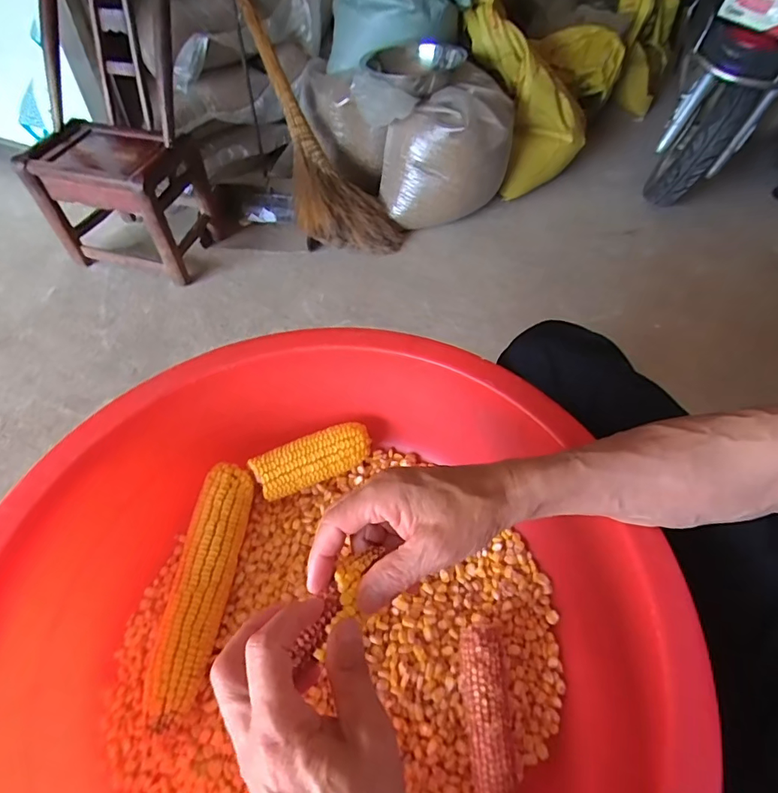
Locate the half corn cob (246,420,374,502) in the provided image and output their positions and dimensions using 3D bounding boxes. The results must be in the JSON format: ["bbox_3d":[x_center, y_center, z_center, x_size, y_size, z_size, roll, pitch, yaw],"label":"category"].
[{"bbox_3d":[-0.080,0.073,0.512,0.123,0.052,0.044,-21,54,-20],"label":"half corn cob"}]

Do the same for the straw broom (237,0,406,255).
[{"bbox_3d":[-0.237,-0.741,1.341,0.253,0.126,0.767,-31,98,-22],"label":"straw broom"}]

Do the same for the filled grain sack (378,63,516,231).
[{"bbox_3d":[0.177,-0.725,1.401,0.350,0.342,0.304,10,50,5],"label":"filled grain sack"}]

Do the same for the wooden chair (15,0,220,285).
[{"bbox_3d":[-0.682,-0.642,1.135,0.406,0.618,0.331,16,51,10],"label":"wooden chair"}]

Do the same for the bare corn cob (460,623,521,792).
[{"bbox_3d":[0.079,0.248,0.372,0.037,0.040,0.114,-3,51,-2],"label":"bare corn cob"}]

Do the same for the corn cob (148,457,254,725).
[{"bbox_3d":[-0.168,0.169,0.434,0.046,0.044,0.215,5,50,1],"label":"corn cob"}]

